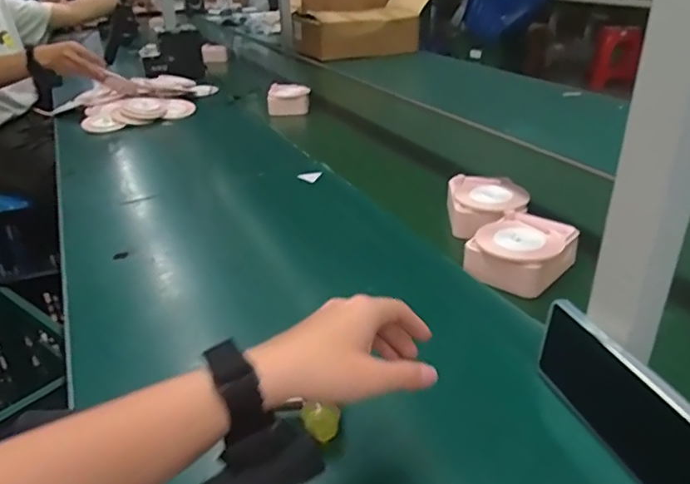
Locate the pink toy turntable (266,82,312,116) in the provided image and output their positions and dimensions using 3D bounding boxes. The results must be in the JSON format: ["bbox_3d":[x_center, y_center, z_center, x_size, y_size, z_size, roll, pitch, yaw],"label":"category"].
[{"bbox_3d":[-0.143,-0.358,1.428,0.107,0.059,0.085,-6,28,-7],"label":"pink toy turntable"}]

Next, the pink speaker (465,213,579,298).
[{"bbox_3d":[0.219,0.013,0.690,0.103,0.047,0.125,23,37,39],"label":"pink speaker"}]

